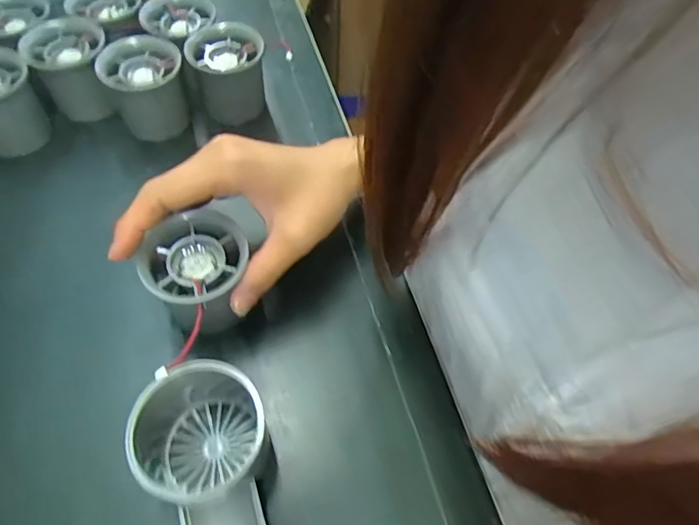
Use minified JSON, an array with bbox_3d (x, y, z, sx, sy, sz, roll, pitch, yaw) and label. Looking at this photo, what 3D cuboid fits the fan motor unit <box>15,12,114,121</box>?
[{"bbox_3d":[-0.202,-0.141,0.354,0.054,0.050,0.061,-17,61,-13],"label":"fan motor unit"}]

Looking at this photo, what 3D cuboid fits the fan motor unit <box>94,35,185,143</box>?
[{"bbox_3d":[-0.146,-0.122,0.350,0.052,0.054,0.059,-14,60,-11],"label":"fan motor unit"}]

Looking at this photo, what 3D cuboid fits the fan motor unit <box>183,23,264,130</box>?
[{"bbox_3d":[-0.091,-0.140,0.364,0.051,0.055,0.052,-4,59,-5],"label":"fan motor unit"}]

